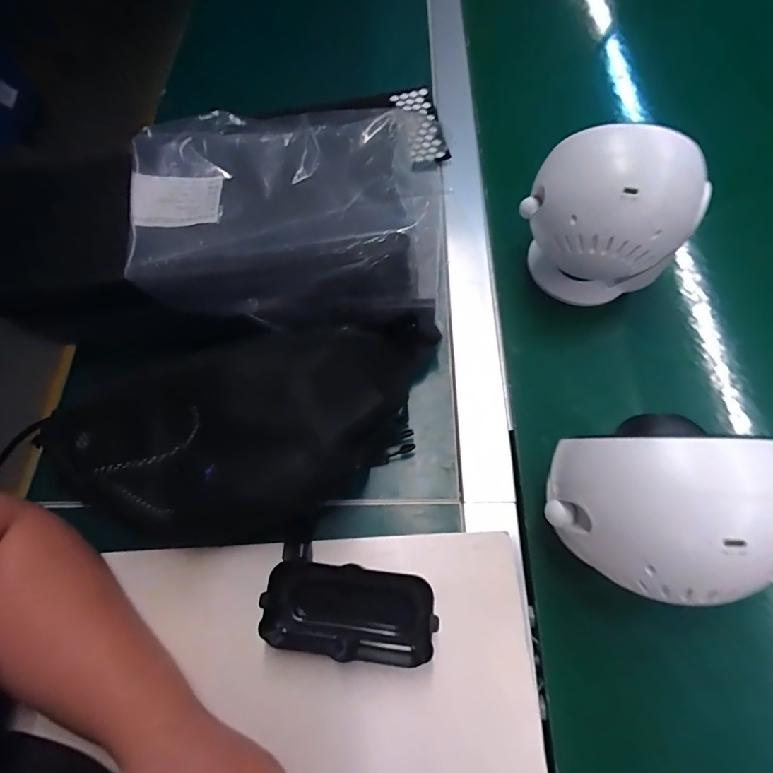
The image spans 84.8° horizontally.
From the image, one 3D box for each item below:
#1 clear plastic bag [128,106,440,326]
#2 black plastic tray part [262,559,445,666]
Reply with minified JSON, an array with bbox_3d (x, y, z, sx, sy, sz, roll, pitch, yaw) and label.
[{"bbox_3d":[-0.077,-0.140,0.339,0.239,0.057,0.180,4,68,6],"label":"clear plastic bag"},{"bbox_3d":[-0.025,0.150,0.281,0.109,0.031,0.055,5,68,4],"label":"black plastic tray part"}]

